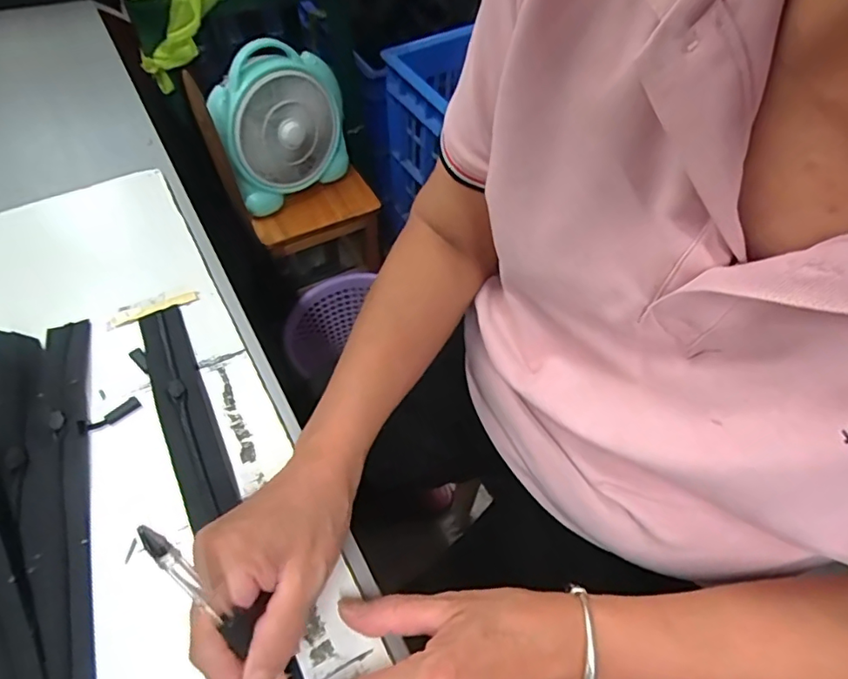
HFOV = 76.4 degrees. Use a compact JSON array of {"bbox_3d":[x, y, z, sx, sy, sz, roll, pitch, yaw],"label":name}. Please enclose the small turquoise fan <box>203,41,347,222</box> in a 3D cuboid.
[{"bbox_3d":[-0.229,-0.352,0.884,0.228,0.217,0.076,-37,64,-25],"label":"small turquoise fan"}]

